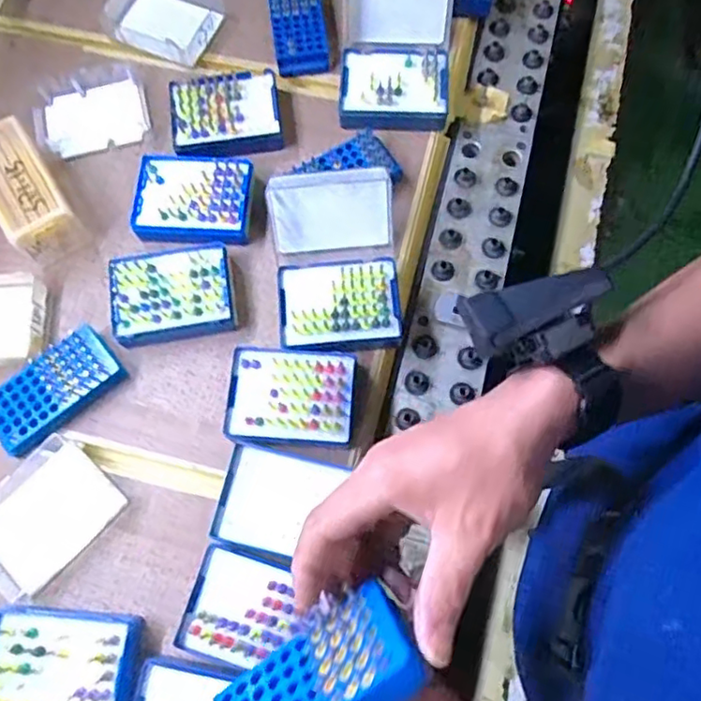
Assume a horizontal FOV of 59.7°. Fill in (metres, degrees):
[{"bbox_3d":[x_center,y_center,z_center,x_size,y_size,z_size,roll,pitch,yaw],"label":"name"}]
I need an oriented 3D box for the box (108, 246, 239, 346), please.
[{"bbox_3d":[-0.157,-0.050,0.547,0.105,0.034,0.079,-9,72,-2],"label":"box"}]

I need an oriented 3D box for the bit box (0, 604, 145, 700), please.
[{"bbox_3d":[-0.214,0.236,0.453,0.105,0.027,0.077,5,72,3],"label":"bit box"}]

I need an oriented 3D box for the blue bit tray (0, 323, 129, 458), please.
[{"bbox_3d":[-0.256,0.033,0.525,0.113,0.029,0.061,-43,76,-12],"label":"blue bit tray"}]

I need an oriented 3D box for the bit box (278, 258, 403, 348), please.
[{"bbox_3d":[-0.010,-0.040,0.540,0.105,0.035,0.076,-3,72,0],"label":"bit box"}]

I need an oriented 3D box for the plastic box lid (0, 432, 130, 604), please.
[{"bbox_3d":[-0.255,0.134,0.503,0.091,0.017,0.110,40,77,12],"label":"plastic box lid"}]

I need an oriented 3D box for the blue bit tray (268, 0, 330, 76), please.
[{"bbox_3d":[-0.057,-0.346,0.644,0.052,0.027,0.118,-8,72,-1],"label":"blue bit tray"}]

